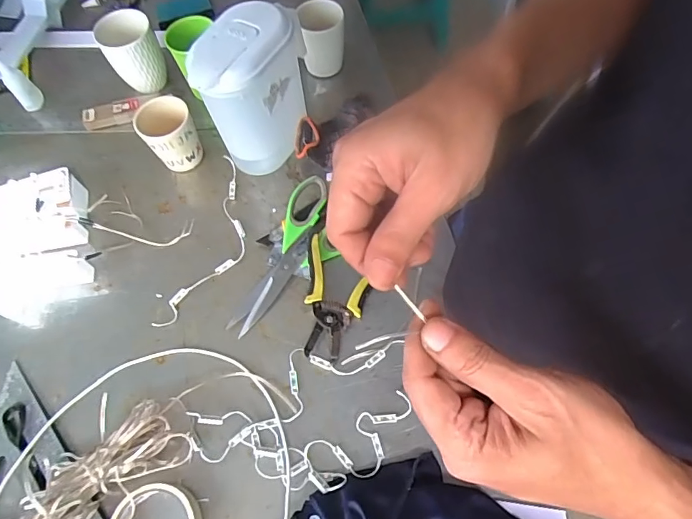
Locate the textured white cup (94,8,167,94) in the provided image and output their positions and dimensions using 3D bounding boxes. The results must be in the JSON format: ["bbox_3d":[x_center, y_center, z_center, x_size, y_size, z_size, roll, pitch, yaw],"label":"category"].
[{"bbox_3d":[-0.329,-0.317,0.741,0.078,0.107,0.076,-1,64,2],"label":"textured white cup"}]

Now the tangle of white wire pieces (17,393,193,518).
[{"bbox_3d":[-0.265,0.218,0.499,0.185,0.044,0.110,-31,65,-12],"label":"tangle of white wire pieces"}]

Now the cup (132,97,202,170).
[{"bbox_3d":[-0.246,-0.172,0.666,0.074,0.091,0.071,-20,65,-7],"label":"cup"}]

